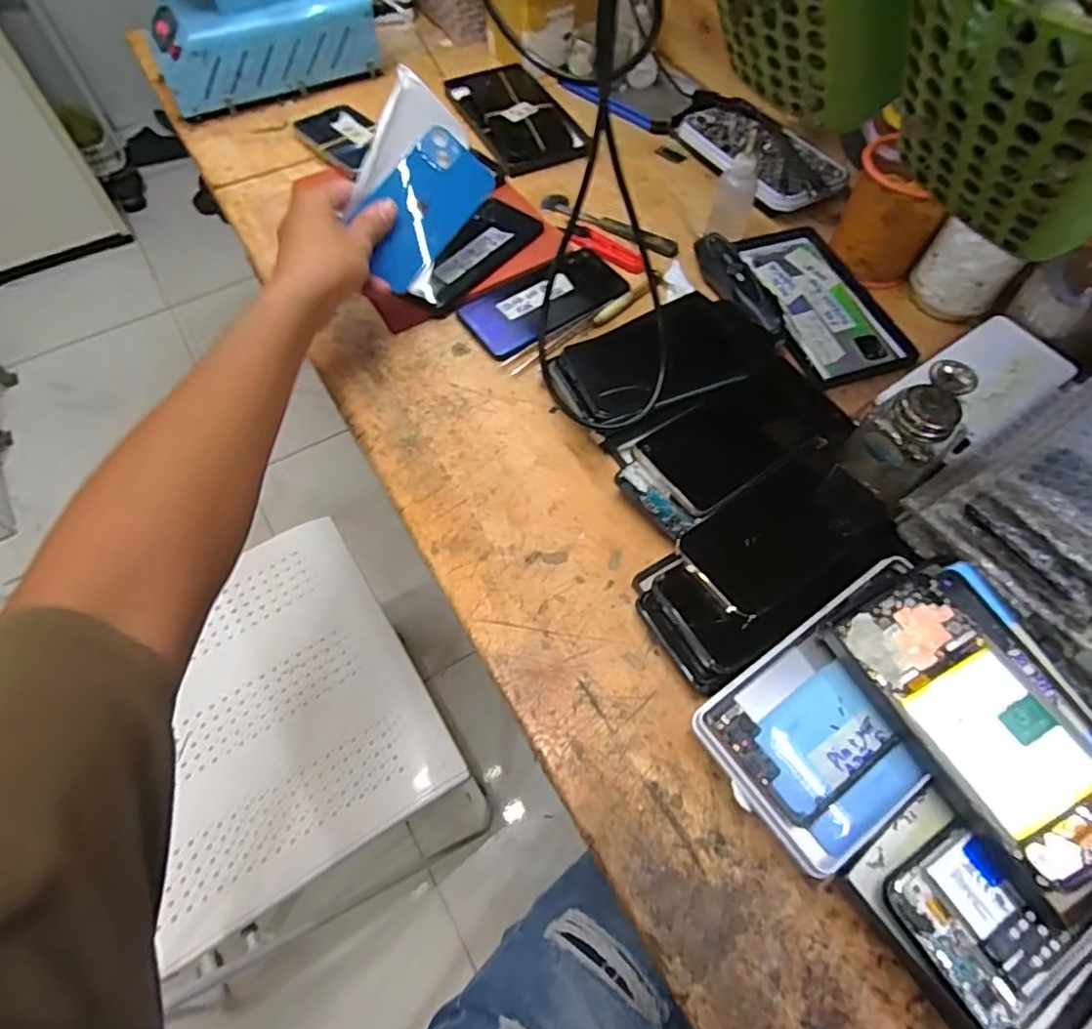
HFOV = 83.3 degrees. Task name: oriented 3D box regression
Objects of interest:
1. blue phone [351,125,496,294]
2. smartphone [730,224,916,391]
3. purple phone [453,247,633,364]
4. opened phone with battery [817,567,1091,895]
[{"bbox_3d":[-0.103,-0.257,0.513,0.138,0.066,0.008,-56,31,-14],"label":"blue phone"},{"bbox_3d":[0.251,-0.201,0.570,0.108,0.011,0.187,-12,61,-8],"label":"smartphone"},{"bbox_3d":[0.000,-0.199,0.569,0.151,0.010,0.077,-33,66,-18],"label":"purple phone"},{"bbox_3d":[0.246,0.109,0.341,0.088,0.013,0.165,-32,65,-4],"label":"opened phone with battery"}]

